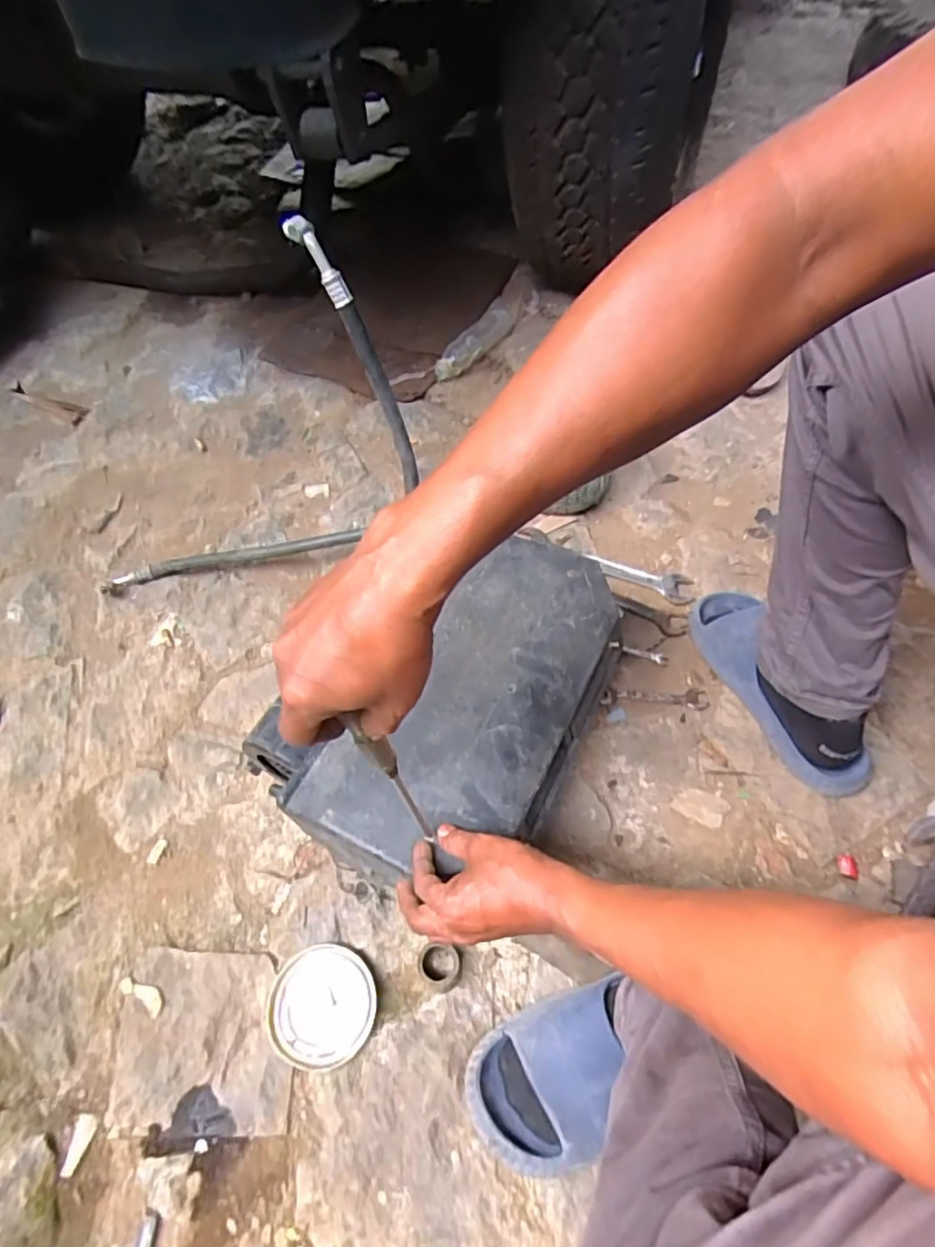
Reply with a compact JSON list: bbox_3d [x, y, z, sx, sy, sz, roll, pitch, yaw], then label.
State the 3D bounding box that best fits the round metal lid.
[{"bbox_3d":[-0.146,0.385,0.621,0.103,0.017,0.104,-5,56,-2],"label":"round metal lid"}]

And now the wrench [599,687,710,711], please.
[{"bbox_3d":[0.247,0.099,0.811,0.133,0.004,0.033,0,56,1],"label":"wrench"}]

